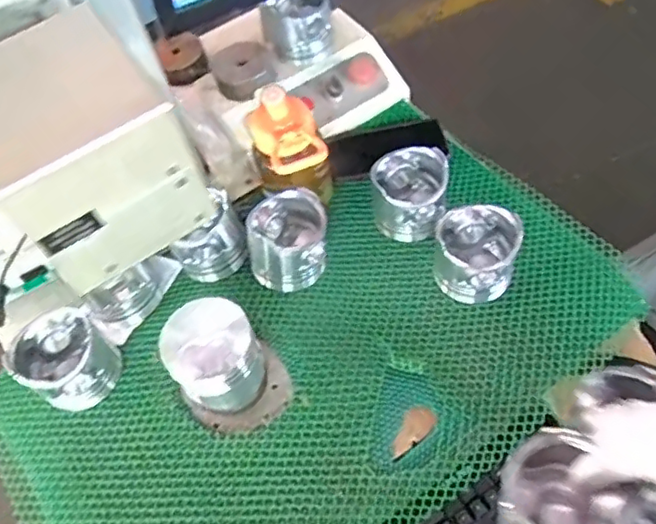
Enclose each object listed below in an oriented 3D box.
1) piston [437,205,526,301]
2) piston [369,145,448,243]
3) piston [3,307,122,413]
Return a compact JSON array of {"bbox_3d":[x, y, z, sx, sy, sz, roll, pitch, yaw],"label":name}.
[{"bbox_3d":[0.170,-0.011,0.705,0.090,0.078,0.086,-2,59,3],"label":"piston"},{"bbox_3d":[0.101,-0.083,0.764,0.087,0.082,0.091,-1,57,6],"label":"piston"},{"bbox_3d":[-0.289,0.105,0.674,0.092,0.077,0.088,-3,57,4],"label":"piston"}]

